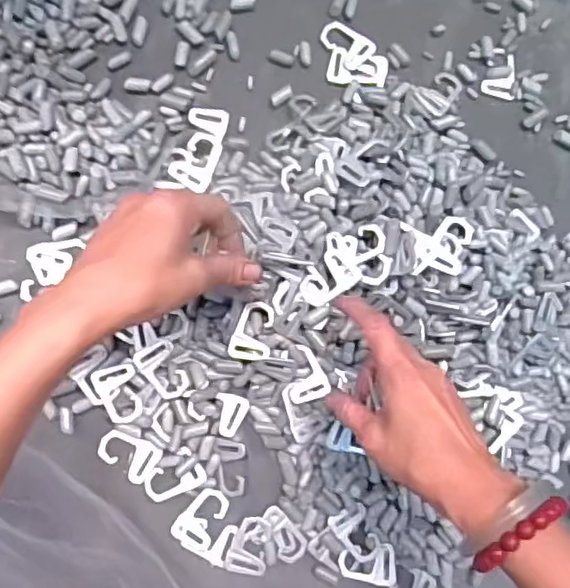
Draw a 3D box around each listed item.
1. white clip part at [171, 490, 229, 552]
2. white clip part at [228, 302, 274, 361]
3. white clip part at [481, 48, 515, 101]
[{"bbox_3d":[-0.062,0.165,0.460,0.030,0.005,0.043,31,82,-5],"label":"white clip part"},{"bbox_3d":[-0.023,0.027,0.451,0.029,0.007,0.042,10,84,-8],"label":"white clip part"},{"bbox_3d":[0.182,-0.186,0.524,0.028,0.004,0.043,7,84,-8],"label":"white clip part"}]

